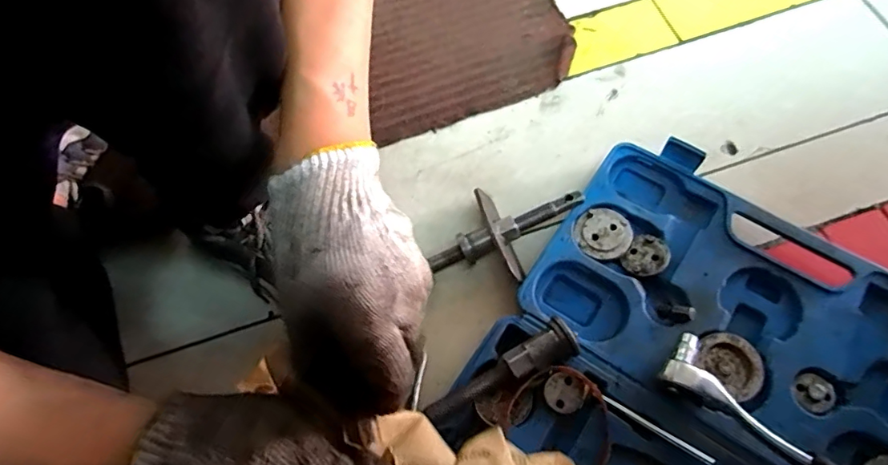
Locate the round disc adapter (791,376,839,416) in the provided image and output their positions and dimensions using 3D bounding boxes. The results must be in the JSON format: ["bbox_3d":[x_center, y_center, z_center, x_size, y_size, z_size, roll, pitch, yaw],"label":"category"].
[{"bbox_3d":[0.289,0.127,0.407,0.031,0.004,0.029,-1,67,3],"label":"round disc adapter"}]

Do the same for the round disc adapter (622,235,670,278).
[{"bbox_3d":[0.180,0.022,0.463,0.035,0.004,0.039,29,79,29],"label":"round disc adapter"}]

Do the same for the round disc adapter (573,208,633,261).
[{"bbox_3d":[0.145,0.002,0.474,0.049,0.008,0.047,-1,67,3],"label":"round disc adapter"}]

